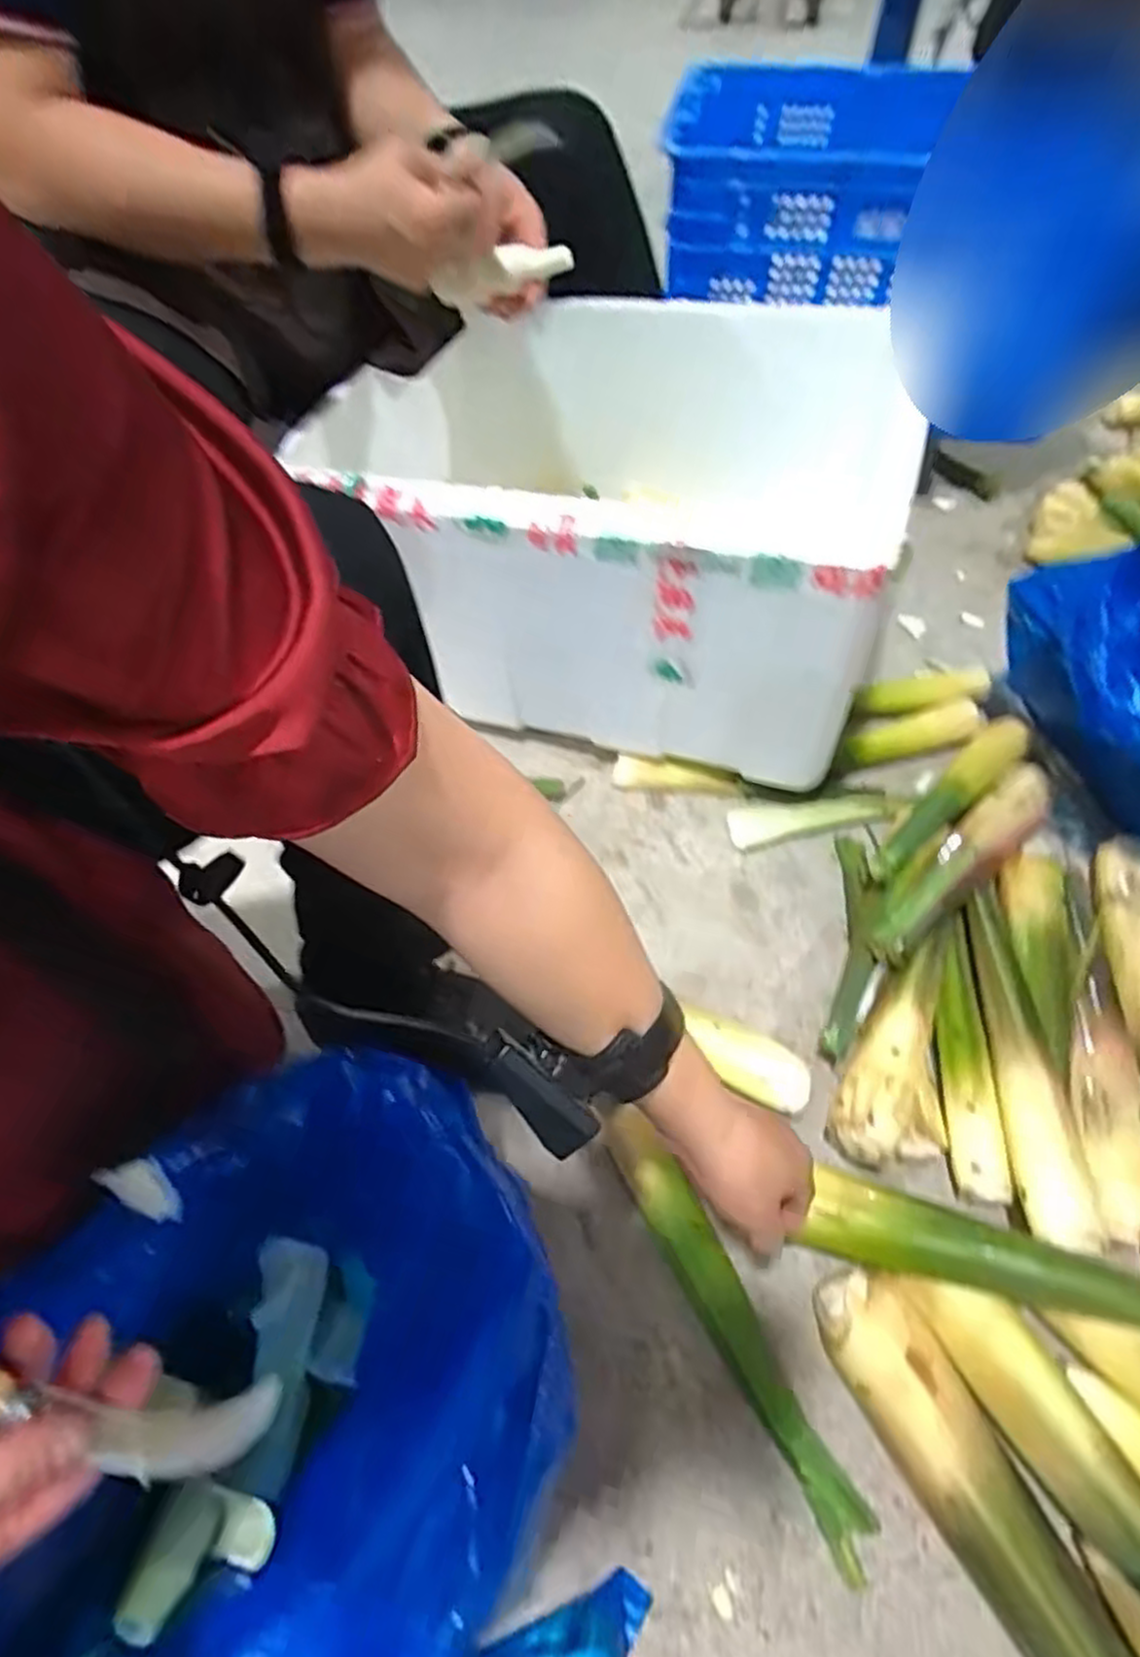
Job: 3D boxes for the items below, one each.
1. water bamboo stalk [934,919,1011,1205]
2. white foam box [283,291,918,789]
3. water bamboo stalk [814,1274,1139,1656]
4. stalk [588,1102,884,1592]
[{"bbox_3d":[0.347,0.192,0.647,0.037,0.027,0.237,8,58,7],"label":"water bamboo stalk"},{"bbox_3d":[0.050,-0.370,0.840,0.573,0.263,0.455,15,59,12],"label":"white foam box"},{"bbox_3d":[0.288,0.468,0.483,0.069,0.059,0.331,-27,60,-15],"label":"water bamboo stalk"},{"bbox_3d":[0.123,0.369,0.553,0.042,0.057,0.311,-26,60,-14],"label":"stalk"}]

